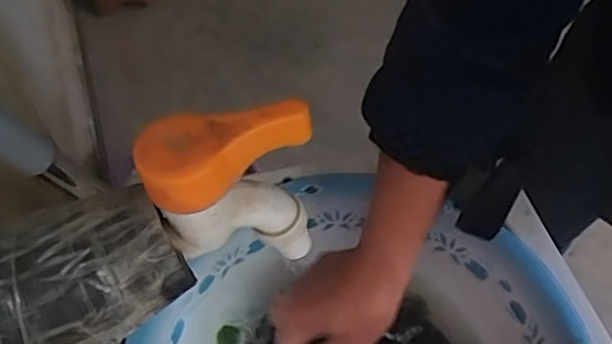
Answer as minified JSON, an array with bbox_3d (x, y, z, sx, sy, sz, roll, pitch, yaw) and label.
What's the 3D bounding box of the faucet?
[{"bbox_3d":[-0.026,0.010,0.231,0.056,0.070,0.029,-6,55,-3],"label":"faucet"}]

